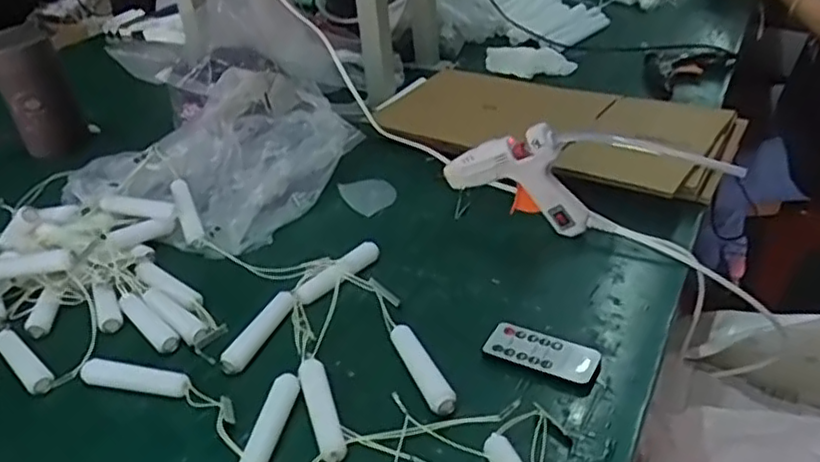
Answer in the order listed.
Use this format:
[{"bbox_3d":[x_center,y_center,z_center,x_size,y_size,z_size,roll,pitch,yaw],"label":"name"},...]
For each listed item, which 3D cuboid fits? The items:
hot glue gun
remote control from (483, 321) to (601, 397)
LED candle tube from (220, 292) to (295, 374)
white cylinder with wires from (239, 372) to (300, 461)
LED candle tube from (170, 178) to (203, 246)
[{"bbox_3d":[0.098,-0.054,0.634,0.136,0.098,0.023,14,38,27],"label":"hot glue gun"},{"bbox_3d":[0.098,0.093,0.504,0.083,0.010,0.042,15,39,28],"label":"remote control"},{"bbox_3d":[-0.122,0.079,0.546,0.022,0.018,0.089,12,38,25],"label":"LED candle tube"},{"bbox_3d":[-0.097,0.136,0.462,0.020,0.013,0.090,2,34,12],"label":"white cylinder with wires"},{"bbox_3d":[-0.231,-0.019,0.696,0.018,0.013,0.093,-18,54,-17],"label":"LED candle tube"}]

